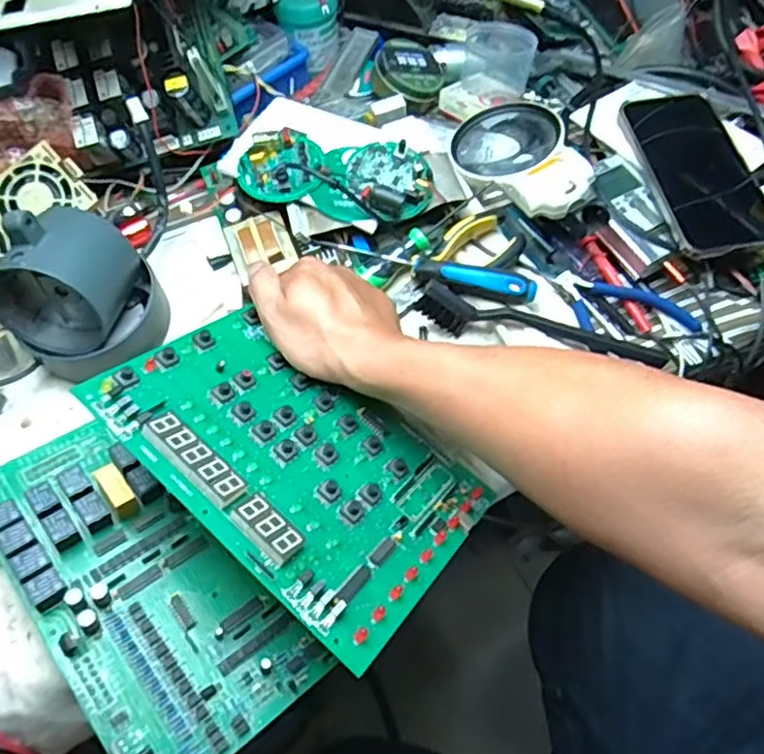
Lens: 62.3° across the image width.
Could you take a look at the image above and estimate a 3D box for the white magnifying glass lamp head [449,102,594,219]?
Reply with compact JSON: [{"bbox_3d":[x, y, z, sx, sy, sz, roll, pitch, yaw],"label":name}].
[{"bbox_3d":[0.116,-0.182,0.530,0.091,0.052,0.149,-20,47,-9],"label":"white magnifying glass lamp head"}]

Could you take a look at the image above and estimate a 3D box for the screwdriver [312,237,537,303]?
[{"bbox_3d":[0.032,-0.086,0.477,0.168,0.014,0.019,16,63,10],"label":"screwdriver"}]

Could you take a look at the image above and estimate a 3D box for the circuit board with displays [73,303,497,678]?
[{"bbox_3d":[-0.046,0.044,0.380,0.211,0.009,0.150,41,44,11],"label":"circuit board with displays"}]

